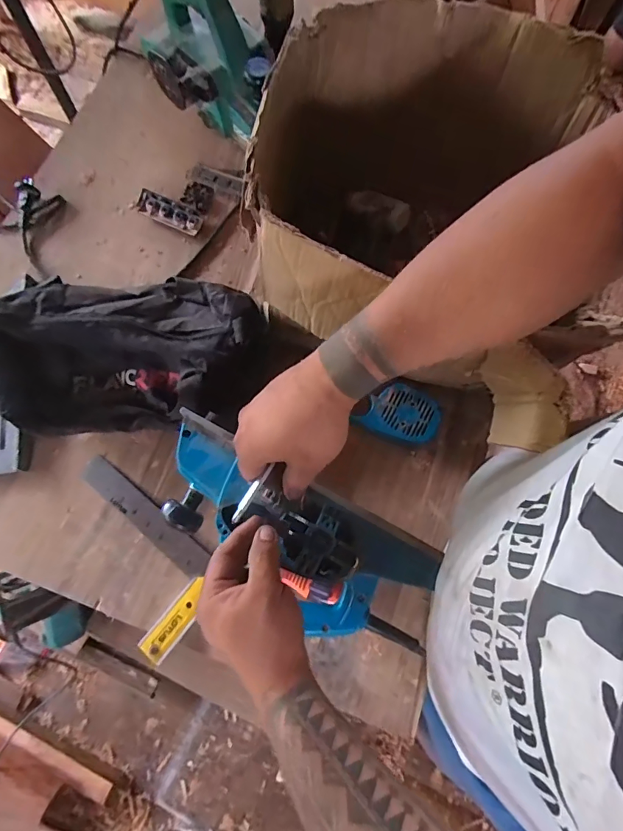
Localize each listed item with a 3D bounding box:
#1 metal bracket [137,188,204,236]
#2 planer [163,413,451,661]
[{"bbox_3d":[-0.236,-0.336,0.702,0.121,0.017,0.040,26,76,6],"label":"metal bracket"},{"bbox_3d":[-0.020,0.130,0.438,0.331,0.127,0.130,31,76,5],"label":"planer"}]

